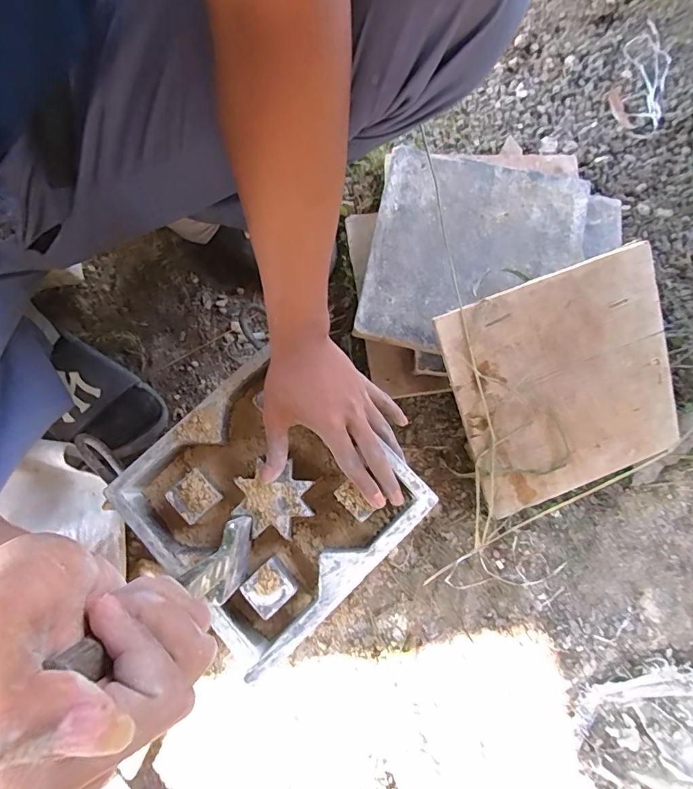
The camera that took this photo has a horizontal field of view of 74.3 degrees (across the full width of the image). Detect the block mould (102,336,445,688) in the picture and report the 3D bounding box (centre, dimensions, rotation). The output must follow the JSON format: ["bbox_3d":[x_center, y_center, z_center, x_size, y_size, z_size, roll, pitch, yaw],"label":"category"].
[{"bbox_3d":[-0.078,0.103,0.452,0.226,0.051,0.221,-43,82,-8],"label":"block mould"}]

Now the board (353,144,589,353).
[{"bbox_3d":[0.151,-0.169,0.547,0.243,0.016,0.247,11,79,2],"label":"board"}]

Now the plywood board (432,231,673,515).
[{"bbox_3d":[0.244,-0.008,0.513,0.238,0.009,0.248,-21,106,0],"label":"plywood board"}]

